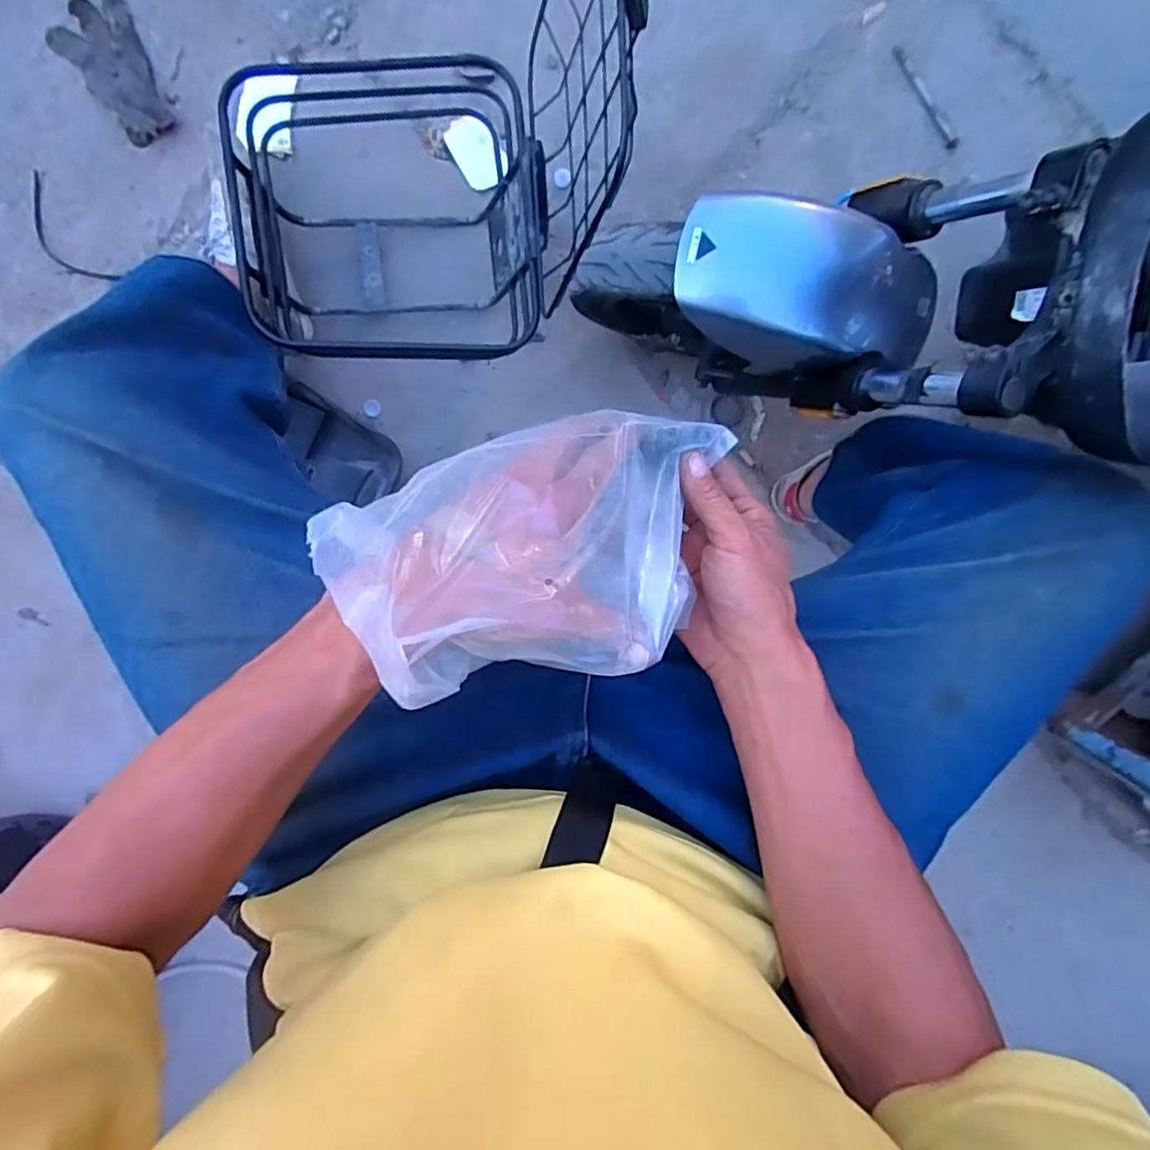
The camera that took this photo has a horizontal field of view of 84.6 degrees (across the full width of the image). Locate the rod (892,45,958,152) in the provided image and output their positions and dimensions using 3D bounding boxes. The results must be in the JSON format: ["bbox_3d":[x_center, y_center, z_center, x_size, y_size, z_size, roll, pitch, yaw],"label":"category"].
[{"bbox_3d":[0.461,-0.627,0.829,0.016,0.011,0.147,-33,99,5],"label":"rod"}]

